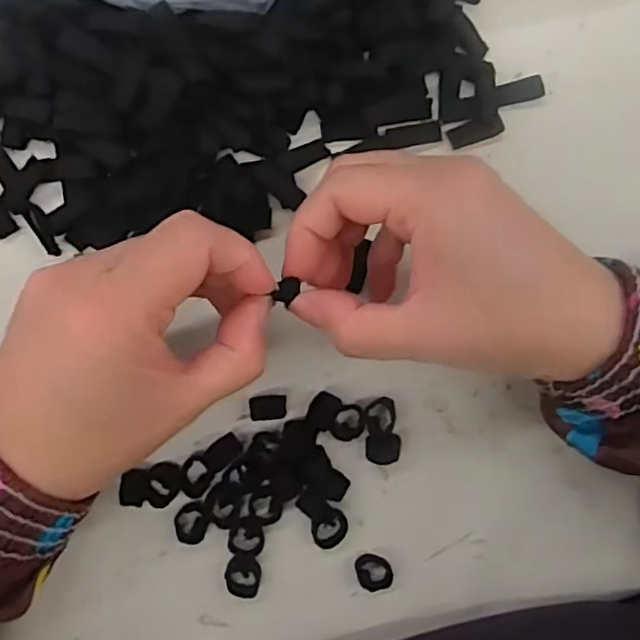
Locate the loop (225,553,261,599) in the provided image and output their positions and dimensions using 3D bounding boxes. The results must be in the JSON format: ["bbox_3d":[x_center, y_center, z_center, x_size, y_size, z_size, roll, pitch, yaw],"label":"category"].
[{"bbox_3d":[-0.034,0.112,0.277,0.015,0.007,0.017,-2,89,-5],"label":"loop"}]

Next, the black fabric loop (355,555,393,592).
[{"bbox_3d":[0.024,0.112,0.282,0.015,0.010,0.013,-28,92,-5],"label":"black fabric loop"}]

